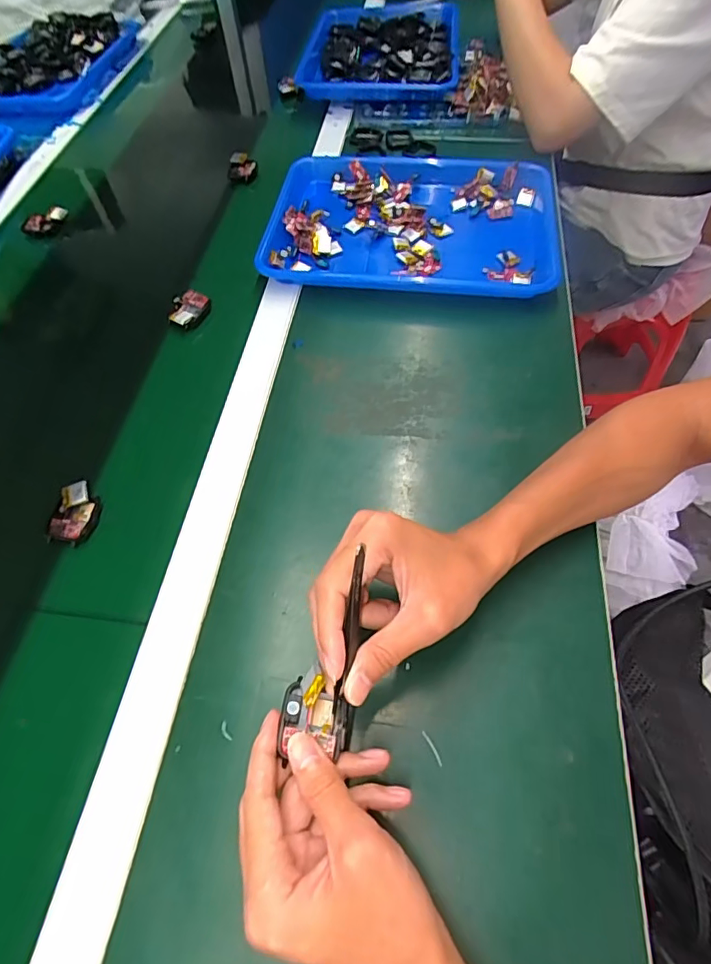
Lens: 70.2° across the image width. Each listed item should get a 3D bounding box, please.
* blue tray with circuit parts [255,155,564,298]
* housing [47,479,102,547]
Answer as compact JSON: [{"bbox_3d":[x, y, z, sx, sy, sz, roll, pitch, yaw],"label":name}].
[{"bbox_3d":[0.069,-0.311,0.610,0.339,0.035,0.239,5,59,7],"label":"blue tray with circuit parts"},{"bbox_3d":[-0.239,0.027,0.432,0.035,0.018,0.053,6,60,7],"label":"housing"}]

